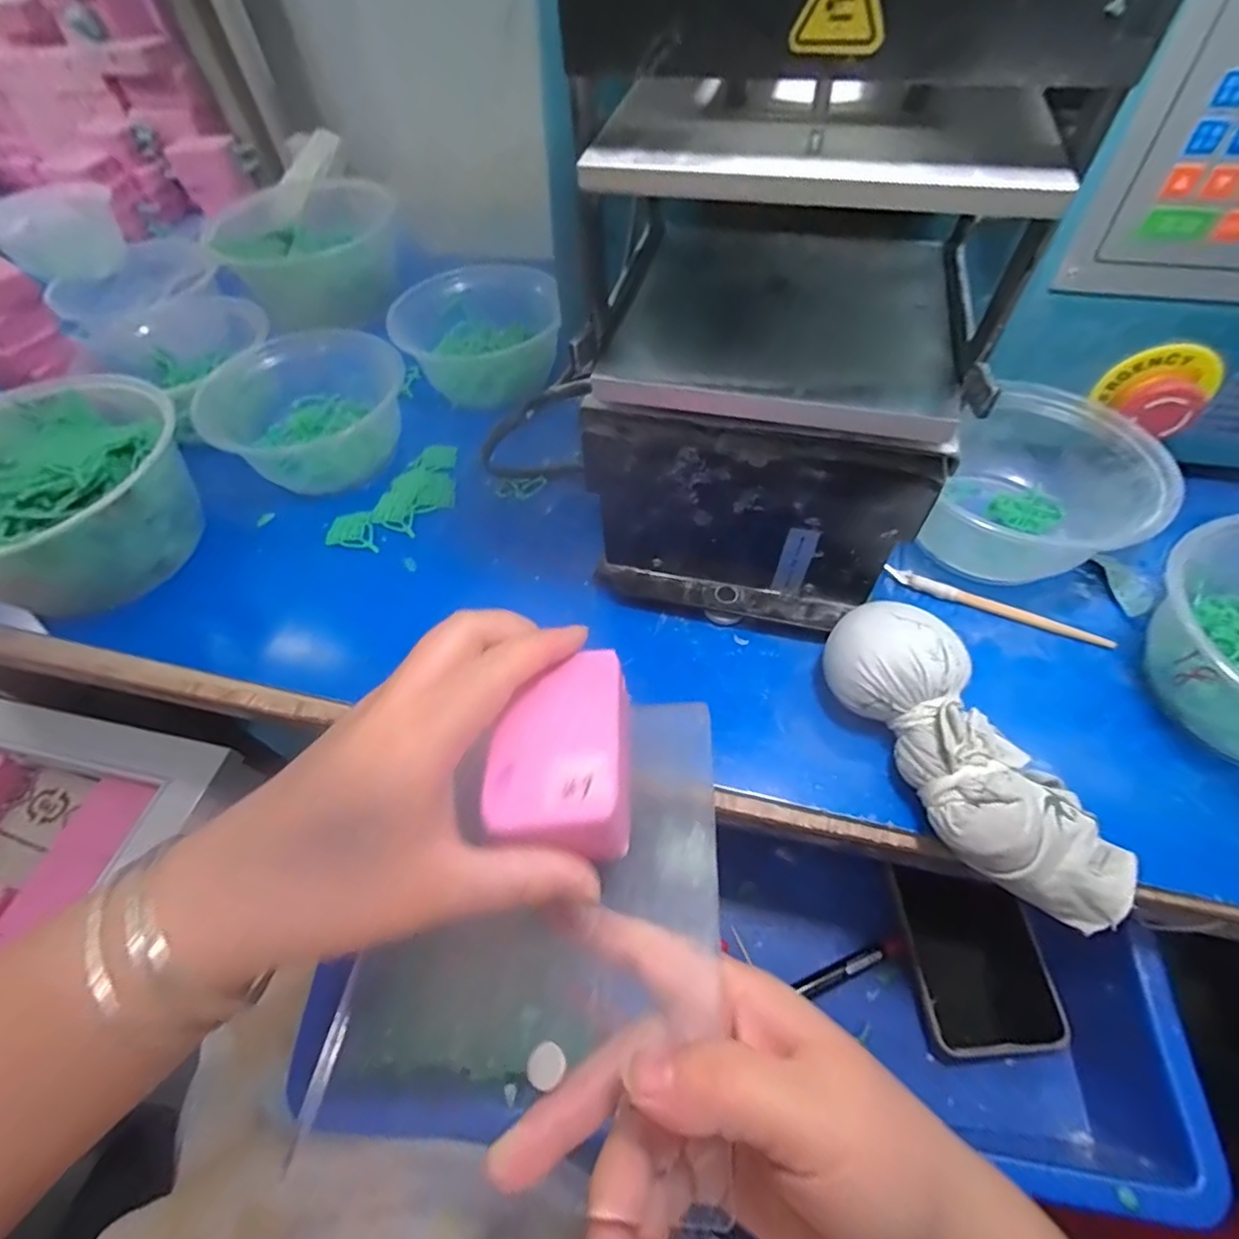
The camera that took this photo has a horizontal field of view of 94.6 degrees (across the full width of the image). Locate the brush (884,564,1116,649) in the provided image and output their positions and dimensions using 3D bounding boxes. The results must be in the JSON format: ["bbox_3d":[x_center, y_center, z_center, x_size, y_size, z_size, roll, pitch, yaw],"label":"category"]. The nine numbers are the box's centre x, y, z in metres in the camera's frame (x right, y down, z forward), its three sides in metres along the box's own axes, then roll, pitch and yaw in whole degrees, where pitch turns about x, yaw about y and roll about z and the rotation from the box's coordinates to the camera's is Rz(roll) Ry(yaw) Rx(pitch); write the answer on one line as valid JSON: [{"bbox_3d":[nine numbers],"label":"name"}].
[{"bbox_3d":[0.212,-0.007,0.324,0.119,0.007,0.011,22,59,17],"label":"brush"}]

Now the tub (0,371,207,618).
[{"bbox_3d":[-0.347,-0.072,0.358,0.148,0.074,0.157,-1,55,2],"label":"tub"}]

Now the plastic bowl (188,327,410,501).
[{"bbox_3d":[-0.223,-0.152,0.417,0.125,0.061,0.117,-1,55,2],"label":"plastic bowl"}]

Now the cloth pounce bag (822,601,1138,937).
[{"bbox_3d":[0.151,0.061,0.256,0.055,0.050,0.149,-22,57,-12],"label":"cloth pounce bag"}]

